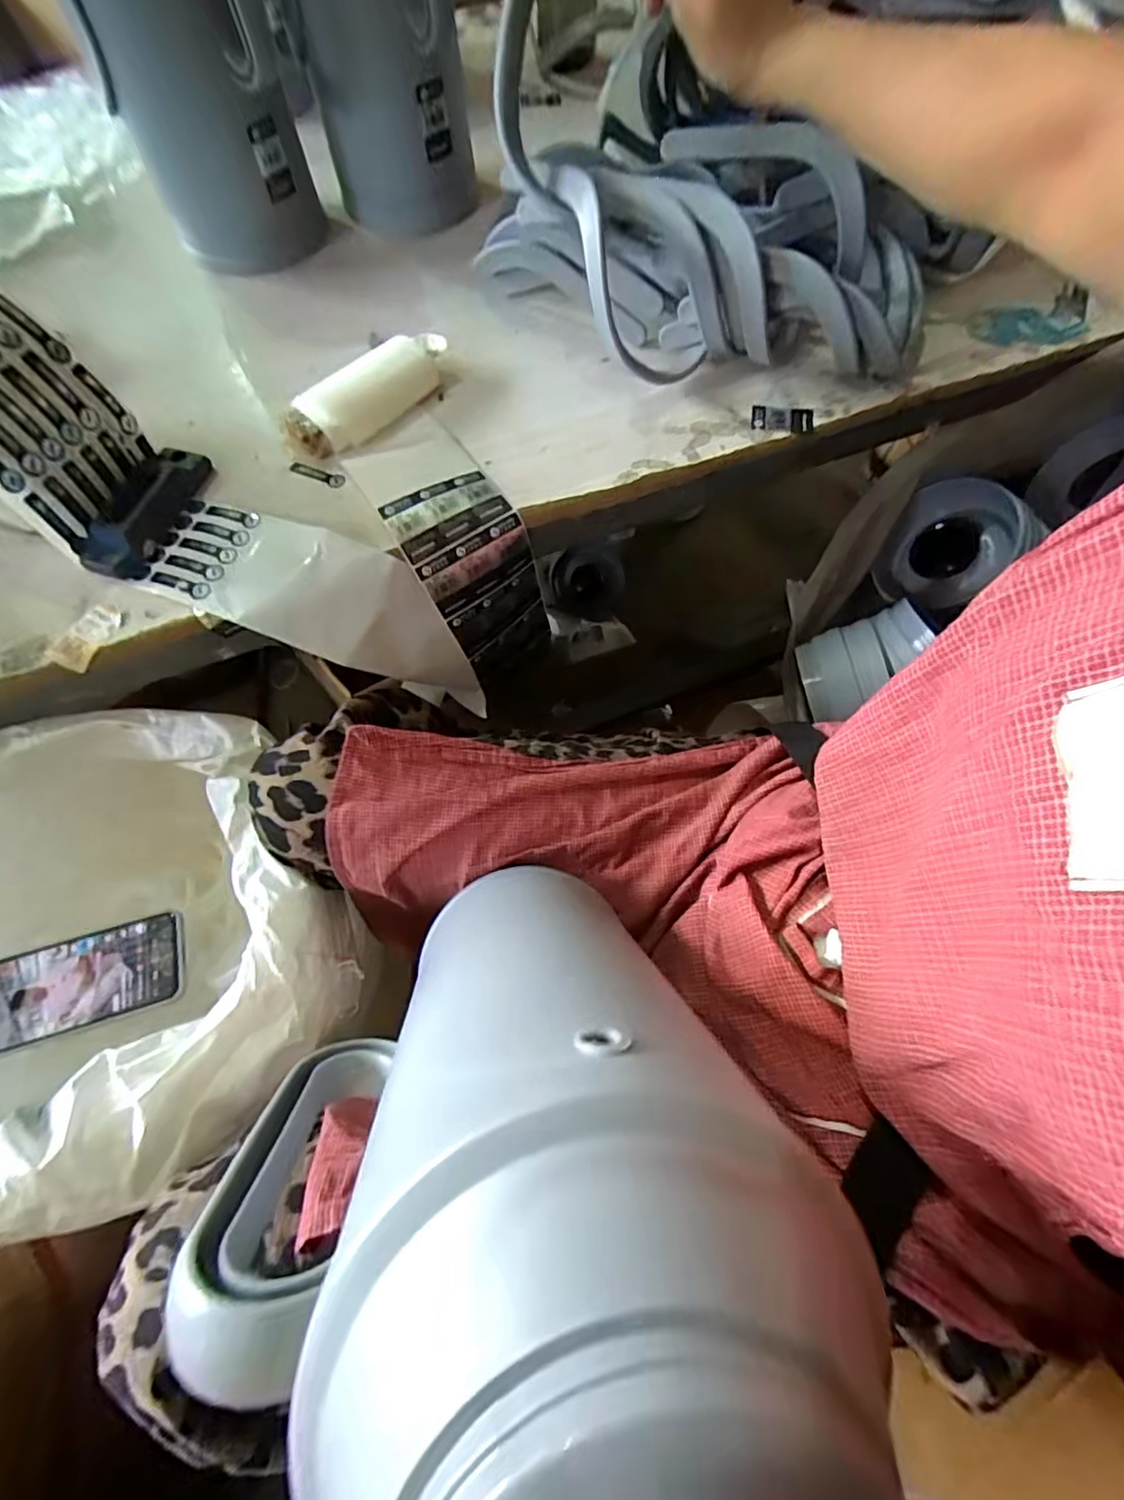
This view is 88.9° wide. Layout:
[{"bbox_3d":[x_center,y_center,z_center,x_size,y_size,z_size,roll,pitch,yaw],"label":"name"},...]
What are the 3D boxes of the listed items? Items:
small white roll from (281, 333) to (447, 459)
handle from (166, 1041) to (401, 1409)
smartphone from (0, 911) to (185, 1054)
[{"bbox_3d":[-0.172,-0.316,0.513,0.164,0.040,0.053,-37,71,-14],"label":"small white roll"},{"bbox_3d":[-0.096,0.157,0.219,0.042,0.152,0.029,-17,91,-7],"label":"handle"},{"bbox_3d":[-0.390,0.187,0.459,0.155,0.010,0.072,-15,67,-11],"label":"smartphone"}]

